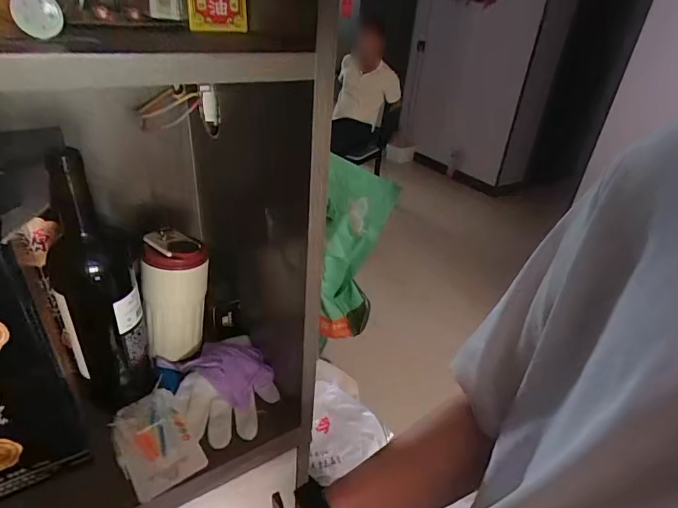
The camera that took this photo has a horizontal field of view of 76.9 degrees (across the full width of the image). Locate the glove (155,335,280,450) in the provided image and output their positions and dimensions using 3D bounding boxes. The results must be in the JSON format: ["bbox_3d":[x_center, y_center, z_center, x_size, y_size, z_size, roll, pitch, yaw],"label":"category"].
[{"bbox_3d":[-0.143,0.157,0.522,0.114,0.036,0.145,-12,35,-26],"label":"glove"}]

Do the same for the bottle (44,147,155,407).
[{"bbox_3d":[-0.251,0.034,0.450,0.079,0.282,0.088,-17,37,-32],"label":"bottle"}]

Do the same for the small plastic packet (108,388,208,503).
[{"bbox_3d":[-0.197,0.198,0.458,0.071,0.020,0.108,-19,39,-35],"label":"small plastic packet"}]

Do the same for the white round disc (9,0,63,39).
[{"bbox_3d":[-0.167,-0.133,0.237,0.022,0.023,0.012,-17,37,-32],"label":"white round disc"}]

